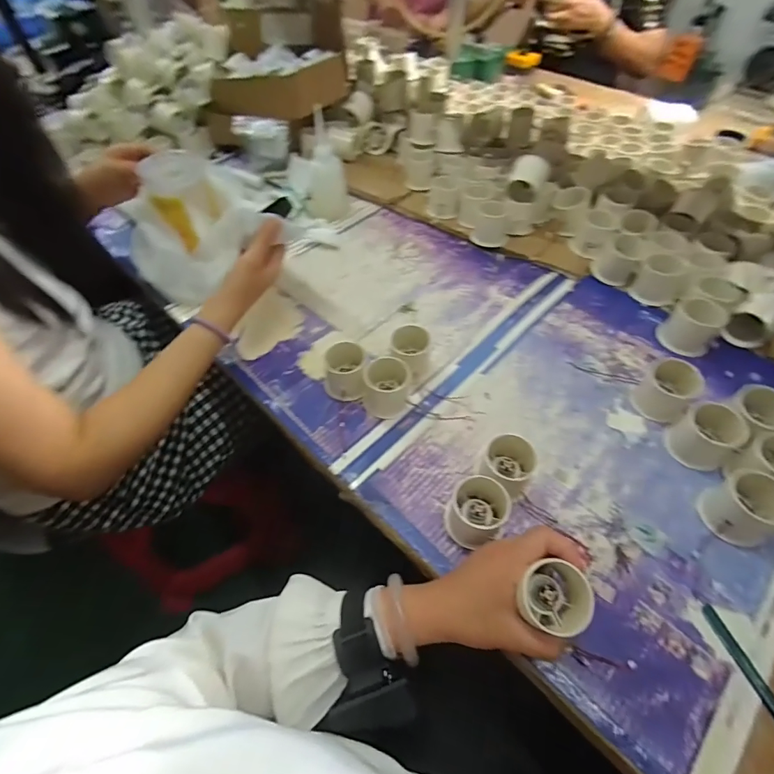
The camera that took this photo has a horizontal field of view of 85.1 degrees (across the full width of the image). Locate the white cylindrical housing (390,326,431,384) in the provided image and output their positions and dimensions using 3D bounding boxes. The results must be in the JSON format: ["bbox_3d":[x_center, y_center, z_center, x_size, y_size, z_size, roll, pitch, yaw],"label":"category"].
[{"bbox_3d":[0.029,-0.043,0.518,0.040,0.053,0.043,-1,53,2],"label":"white cylindrical housing"}]

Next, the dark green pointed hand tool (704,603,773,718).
[{"bbox_3d":[0.295,0.239,0.328,0.013,0.009,0.127,-12,54,-6],"label":"dark green pointed hand tool"}]

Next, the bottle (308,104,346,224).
[{"bbox_3d":[-0.106,-0.359,0.705,0.069,0.149,0.068,-8,53,-3],"label":"bottle"}]

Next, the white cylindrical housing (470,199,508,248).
[{"bbox_3d":[0.168,-0.265,0.673,0.057,0.057,0.067,13,55,12],"label":"white cylindrical housing"}]

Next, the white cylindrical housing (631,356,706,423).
[{"bbox_3d":[0.310,0.001,0.466,0.052,0.049,0.054,-1,53,2],"label":"white cylindrical housing"}]

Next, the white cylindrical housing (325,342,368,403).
[{"bbox_3d":[-0.050,-0.019,0.507,0.050,0.047,0.052,-1,53,2],"label":"white cylindrical housing"}]

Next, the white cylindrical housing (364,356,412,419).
[{"bbox_3d":[0.001,0.000,0.495,0.052,0.050,0.050,-1,53,2],"label":"white cylindrical housing"}]

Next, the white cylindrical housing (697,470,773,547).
[{"bbox_3d":[0.335,0.111,0.392,0.056,0.049,0.055,-1,53,2],"label":"white cylindrical housing"}]

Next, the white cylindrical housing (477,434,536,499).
[{"bbox_3d":[0.124,0.081,0.432,0.048,0.047,0.045,-1,53,2],"label":"white cylindrical housing"}]

